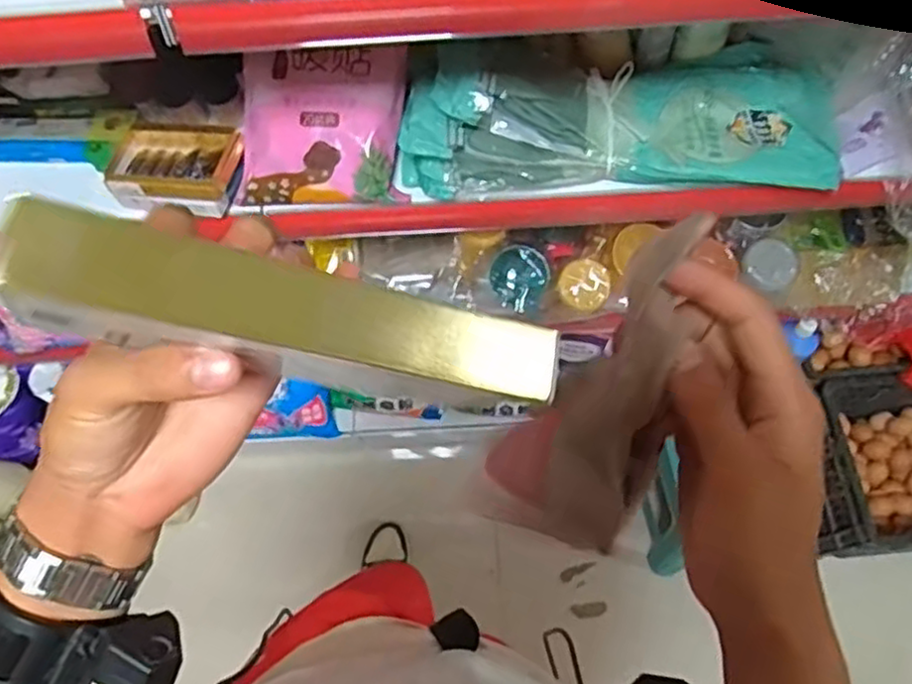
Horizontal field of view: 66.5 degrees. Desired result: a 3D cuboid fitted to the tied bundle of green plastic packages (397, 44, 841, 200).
[{"bbox_3d":[0.193,-0.285,0.829,0.519,0.103,0.206,1,66,2],"label":"tied bundle of green plastic packages"}]

